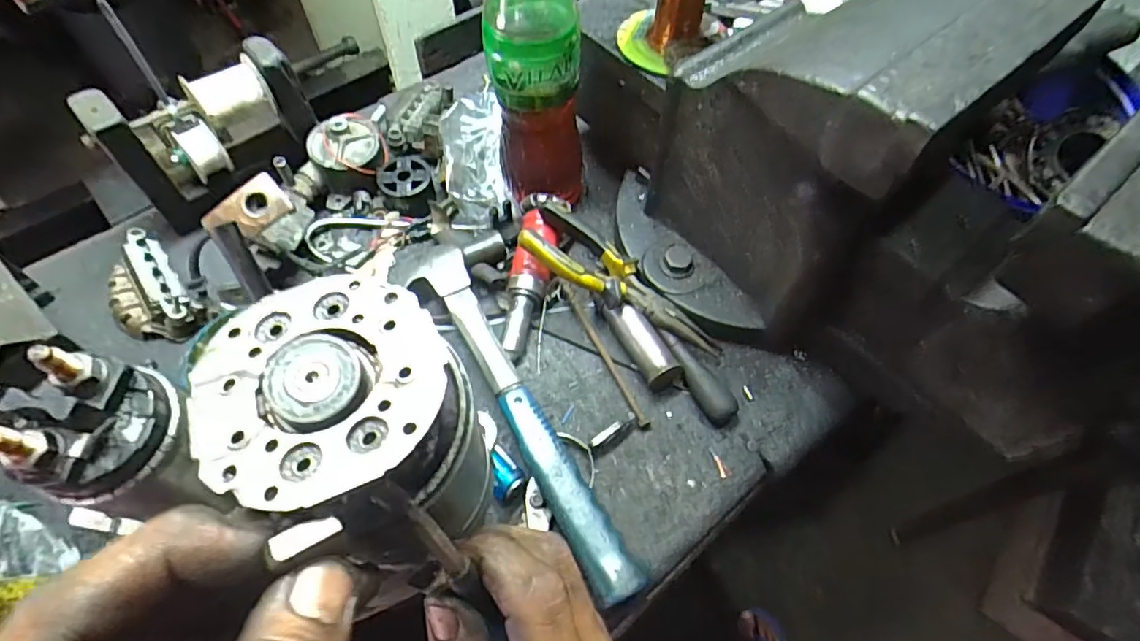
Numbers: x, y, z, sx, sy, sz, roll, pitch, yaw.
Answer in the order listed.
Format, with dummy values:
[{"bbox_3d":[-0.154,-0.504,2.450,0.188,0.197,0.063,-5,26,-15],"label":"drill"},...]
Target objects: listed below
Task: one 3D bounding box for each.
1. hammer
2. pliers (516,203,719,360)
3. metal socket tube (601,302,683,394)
[{"bbox_3d":[-0.049,0.054,0.478,0.093,0.034,0.360,-24,63,-15],"label":"hammer"},{"bbox_3d":[0.047,-0.030,0.505,0.194,0.028,0.059,36,63,1],"label":"pliers"},{"bbox_3d":[0.062,0.021,0.497,0.034,0.030,0.081,-29,64,-18],"label":"metal socket tube"}]

